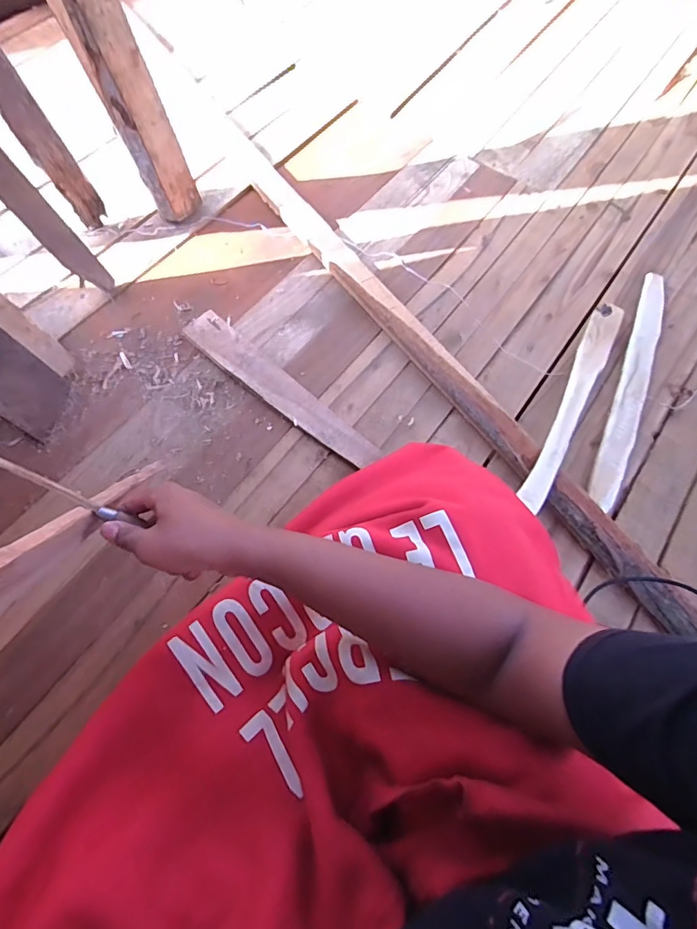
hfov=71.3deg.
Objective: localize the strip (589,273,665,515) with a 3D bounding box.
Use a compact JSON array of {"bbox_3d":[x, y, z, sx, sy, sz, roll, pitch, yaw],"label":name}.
[{"bbox_3d":[0.458,-0.133,0.777,0.048,0.012,0.470,24,69,8],"label":"strip"}]

